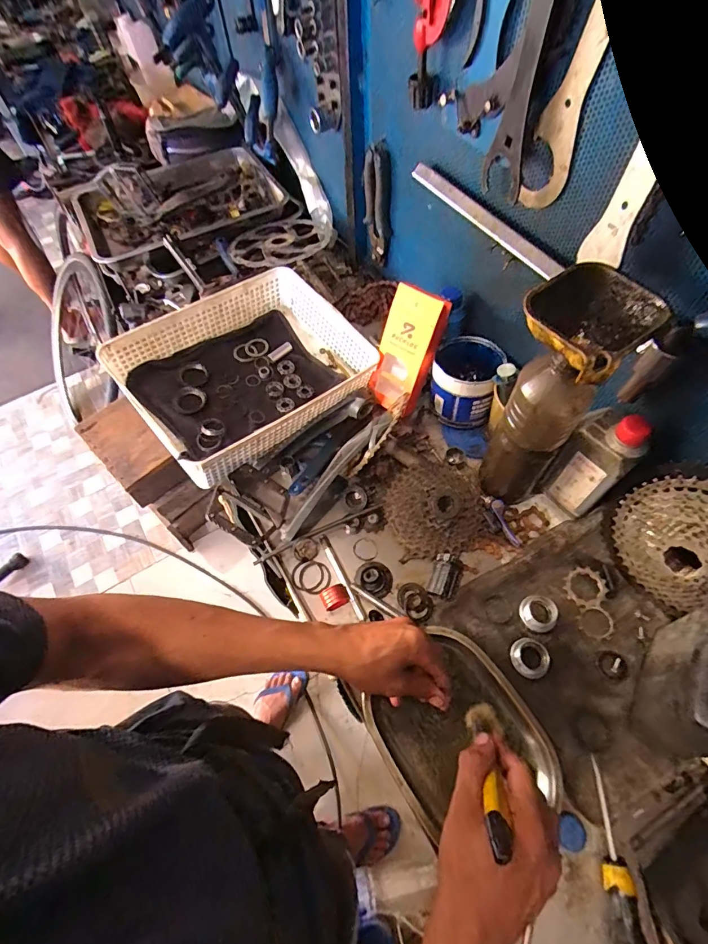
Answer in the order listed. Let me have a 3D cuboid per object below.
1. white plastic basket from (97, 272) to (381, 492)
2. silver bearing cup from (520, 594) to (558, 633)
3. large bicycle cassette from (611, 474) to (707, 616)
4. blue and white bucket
[{"bbox_3d":[-0.154,-0.155,0.660,0.333,0.112,0.251,-37,65,-16],"label":"white plastic basket"},{"bbox_3d":[0.226,0.171,0.524,0.040,0.018,0.042,-1,60,2],"label":"silver bearing cup"},{"bbox_3d":[0.361,0.082,0.470,0.043,0.159,0.148,-18,59,-29],"label":"large bicycle cassette"},{"bbox_3d":[0.165,-0.135,0.649,0.096,0.087,0.106,9,61,8],"label":"blue and white bucket"}]

